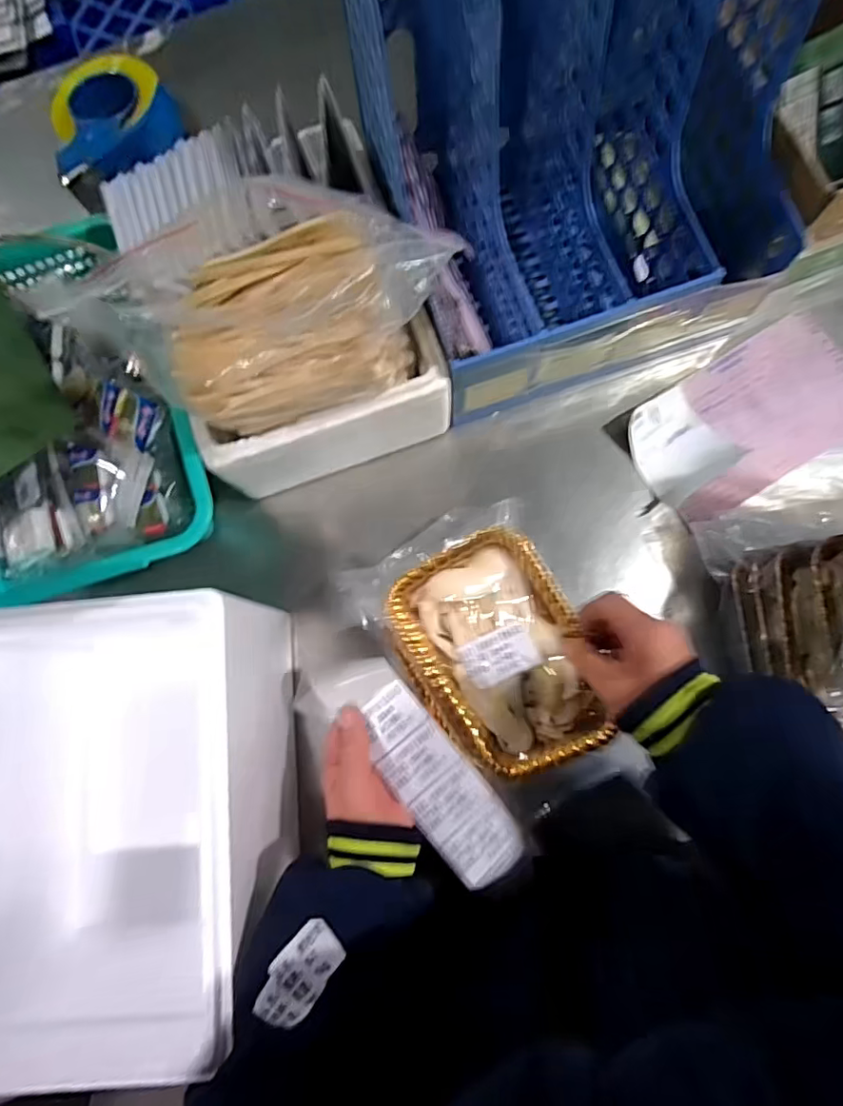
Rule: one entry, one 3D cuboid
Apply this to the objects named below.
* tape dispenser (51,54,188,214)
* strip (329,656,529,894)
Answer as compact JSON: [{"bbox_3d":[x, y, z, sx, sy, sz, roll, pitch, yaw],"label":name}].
[{"bbox_3d":[-0.366,-0.486,0.648,0.114,0.058,0.174,23,82,6],"label":"tape dispenser"},{"bbox_3d":[0.004,0.174,0.451,0.058,0.022,0.205,-37,88,-4],"label":"strip"}]

